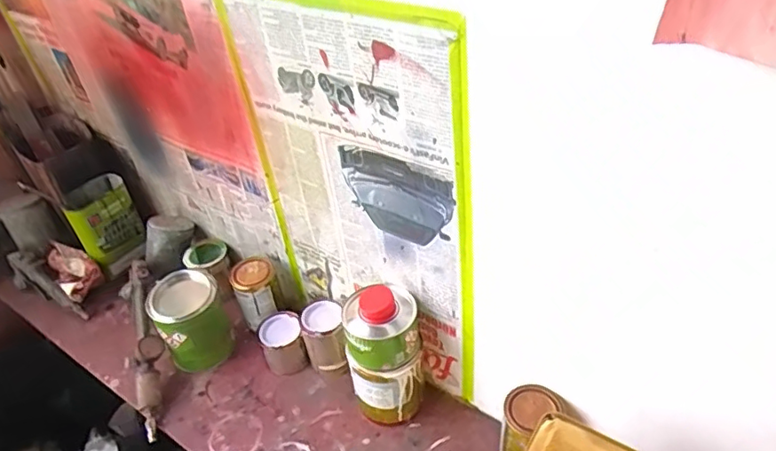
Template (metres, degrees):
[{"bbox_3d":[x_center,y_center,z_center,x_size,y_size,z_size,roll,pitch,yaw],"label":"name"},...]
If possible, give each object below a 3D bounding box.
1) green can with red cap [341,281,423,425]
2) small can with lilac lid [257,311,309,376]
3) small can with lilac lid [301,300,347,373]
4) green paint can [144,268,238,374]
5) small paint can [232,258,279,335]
[{"bbox_3d":[-0.005,0.184,0.799,0.096,0.208,0.100,-3,41,2],"label":"green can with red cap"},{"bbox_3d":[-0.169,0.189,0.921,0.066,0.062,0.070,-3,41,2],"label":"small can with lilac lid"},{"bbox_3d":[-0.096,0.172,0.898,0.068,0.096,0.078,-7,41,-2],"label":"small can with lilac lid"},{"bbox_3d":[-0.315,0.156,0.923,0.108,0.132,0.098,-23,44,-19],"label":"green paint can"},{"bbox_3d":[-0.214,0.119,0.949,0.070,0.115,0.078,-22,44,-19],"label":"small paint can"}]

